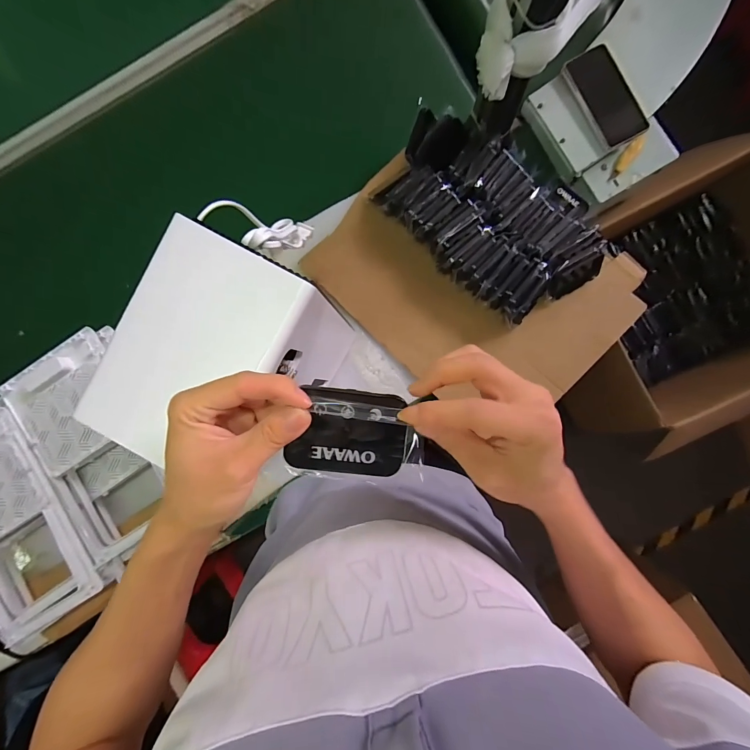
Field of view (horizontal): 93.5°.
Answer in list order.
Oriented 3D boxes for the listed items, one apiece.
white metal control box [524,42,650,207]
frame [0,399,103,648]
[{"bbox_3d":[0.372,-0.414,0.596,0.148,0.044,0.220,-30,89,3],"label":"white metal control box"},{"bbox_3d":[-0.624,0.251,0.606,0.198,0.034,0.366,-26,93,1],"label":"frame"}]

